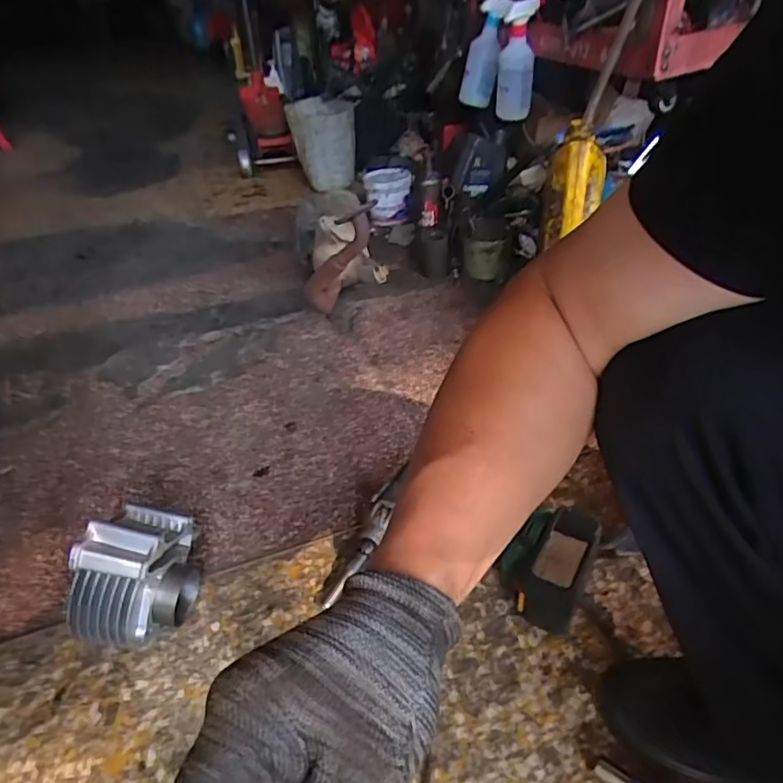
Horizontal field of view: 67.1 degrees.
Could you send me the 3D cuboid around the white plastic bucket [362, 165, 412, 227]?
[{"bbox_3d":[-0.009,-0.496,1.475,0.122,0.111,0.157,-6,38,-5],"label":"white plastic bucket"}]

